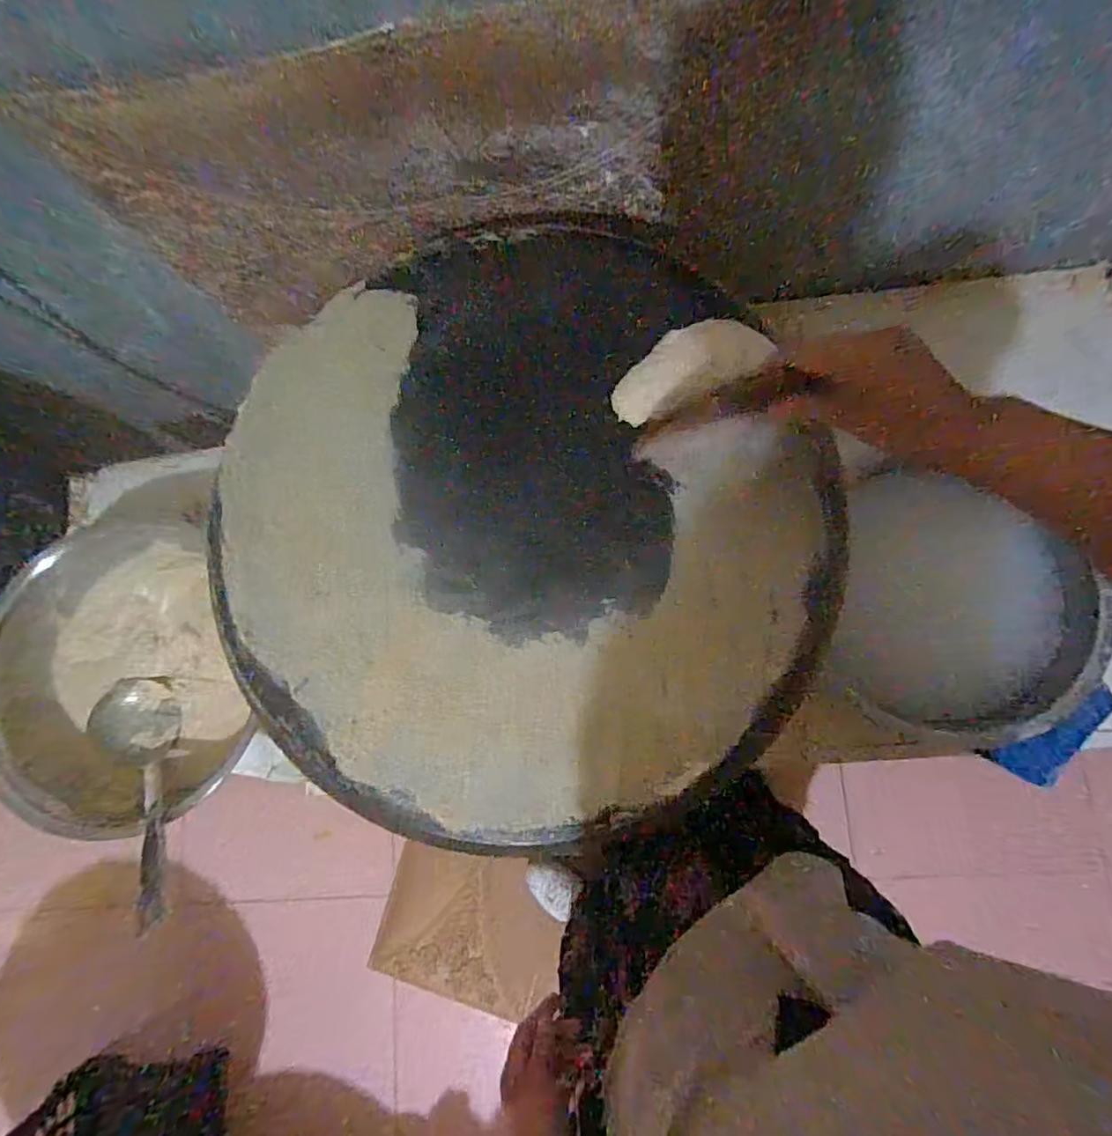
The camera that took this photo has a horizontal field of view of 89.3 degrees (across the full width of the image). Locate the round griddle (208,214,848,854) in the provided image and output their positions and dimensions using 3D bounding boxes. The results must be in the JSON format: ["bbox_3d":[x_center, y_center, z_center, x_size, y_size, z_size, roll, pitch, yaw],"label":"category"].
[{"bbox_3d":[-0.042,-0.054,0.481,0.475,0.052,0.533,-23,81,0],"label":"round griddle"}]

